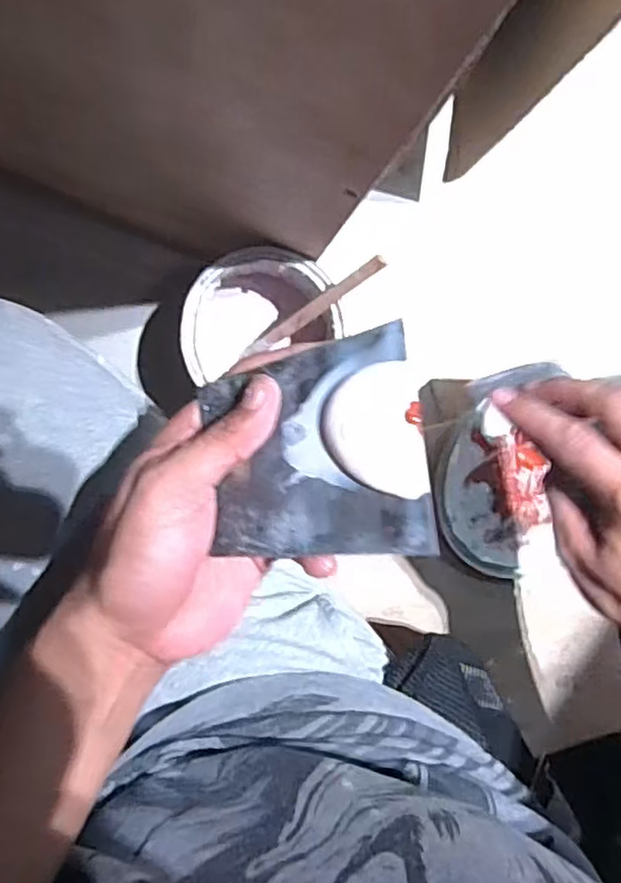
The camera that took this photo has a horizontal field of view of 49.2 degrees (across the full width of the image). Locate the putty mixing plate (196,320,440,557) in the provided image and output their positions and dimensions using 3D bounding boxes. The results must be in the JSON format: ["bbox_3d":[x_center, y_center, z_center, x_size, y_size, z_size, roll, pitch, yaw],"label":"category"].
[{"bbox_3d":[0.001,0.006,0.288,0.093,0.008,0.090,-14,75,20],"label":"putty mixing plate"}]

